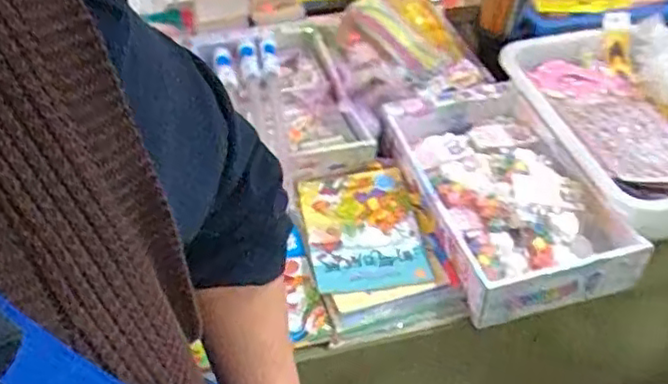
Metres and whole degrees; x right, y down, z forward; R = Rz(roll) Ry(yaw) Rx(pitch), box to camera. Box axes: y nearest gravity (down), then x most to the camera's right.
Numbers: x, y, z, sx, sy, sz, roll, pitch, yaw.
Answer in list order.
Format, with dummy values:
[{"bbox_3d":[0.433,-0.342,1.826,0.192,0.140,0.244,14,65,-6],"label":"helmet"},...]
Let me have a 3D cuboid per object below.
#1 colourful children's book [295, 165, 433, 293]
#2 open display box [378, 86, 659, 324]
[{"bbox_3d":[0.042,0.055,1.028,0.170,0.017,0.237,-7,44,-5],"label":"colourful children's book"},{"bbox_3d":[0.256,-0.013,1.070,0.252,0.068,0.428,-11,46,-12],"label":"open display box"}]

